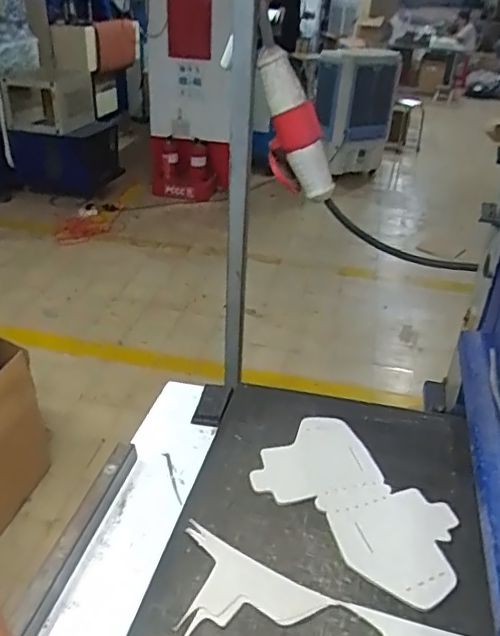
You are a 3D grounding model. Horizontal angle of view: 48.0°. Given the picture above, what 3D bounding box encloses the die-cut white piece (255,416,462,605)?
[{"bbox_3d":[0.135,0.219,0.687,0.165,0.011,0.268,-21,36,-37],"label":"die-cut white piece"}]

